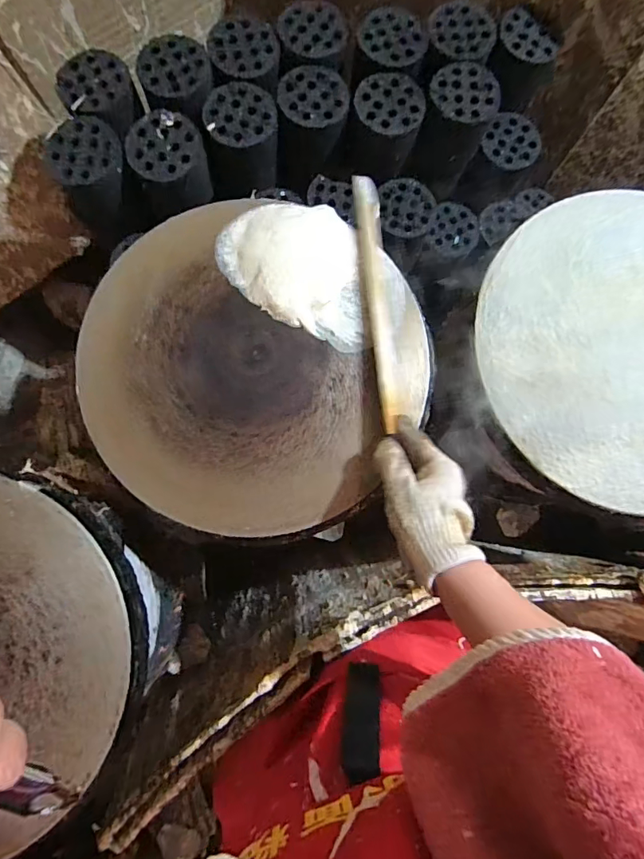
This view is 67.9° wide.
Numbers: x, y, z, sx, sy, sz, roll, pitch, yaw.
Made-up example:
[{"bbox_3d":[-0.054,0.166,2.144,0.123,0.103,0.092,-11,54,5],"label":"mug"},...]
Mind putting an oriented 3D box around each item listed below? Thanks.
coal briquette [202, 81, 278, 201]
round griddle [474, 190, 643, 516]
[{"bbox_3d":[-0.113,-0.420,0.693,0.097,0.108,0.100,3,82,-3],"label":"coal briquette"},{"bbox_3d":[0.368,-0.096,0.548,0.364,0.022,0.356,0,84,-3],"label":"round griddle"}]

